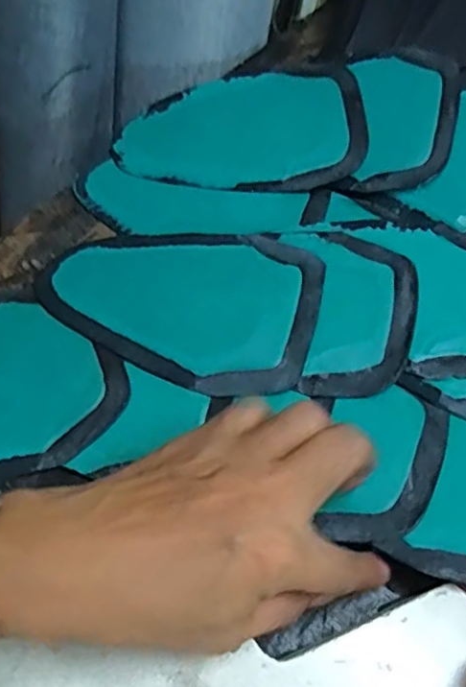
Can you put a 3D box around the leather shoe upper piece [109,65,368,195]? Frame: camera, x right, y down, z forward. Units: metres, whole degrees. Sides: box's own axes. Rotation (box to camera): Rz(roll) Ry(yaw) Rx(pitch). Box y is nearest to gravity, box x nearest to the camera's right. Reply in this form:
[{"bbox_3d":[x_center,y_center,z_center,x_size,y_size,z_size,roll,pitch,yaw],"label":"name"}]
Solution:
[{"bbox_3d":[0.006,-0.148,0.446,0.161,0.024,0.104,5,59,2],"label":"leather shoe upper piece"}]

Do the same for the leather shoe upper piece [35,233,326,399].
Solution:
[{"bbox_3d":[-0.032,-0.027,0.374,0.155,0.012,0.103,15,60,7],"label":"leather shoe upper piece"}]

